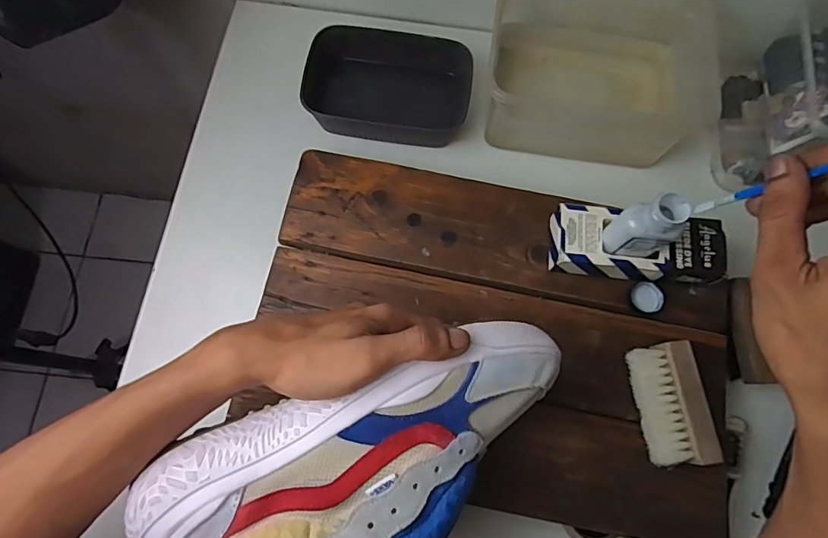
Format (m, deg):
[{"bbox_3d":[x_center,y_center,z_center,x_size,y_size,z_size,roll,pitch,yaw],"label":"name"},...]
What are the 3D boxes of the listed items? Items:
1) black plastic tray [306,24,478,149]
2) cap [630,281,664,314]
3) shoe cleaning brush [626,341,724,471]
[{"bbox_3d":[-0.027,-0.193,0.515,0.165,0.045,0.107,6,75,0],"label":"black plastic tray"},{"bbox_3d":[0.206,0.025,0.430,0.024,0.007,0.027,-28,78,-9],"label":"cap"},{"bbox_3d":[0.207,0.108,0.395,0.043,0.036,0.091,-6,76,-3],"label":"shoe cleaning brush"}]

